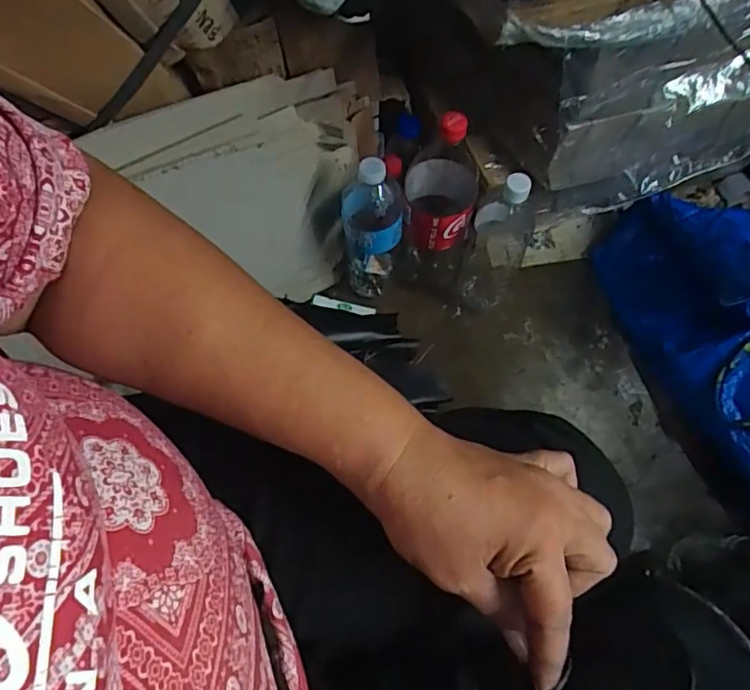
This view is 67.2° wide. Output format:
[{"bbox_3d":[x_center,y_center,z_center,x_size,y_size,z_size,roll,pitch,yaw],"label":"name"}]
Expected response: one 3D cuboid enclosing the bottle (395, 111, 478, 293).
[{"bbox_3d":[0.085,-0.178,0.769,0.095,0.316,0.094,7,67,5],"label":"bottle"}]

